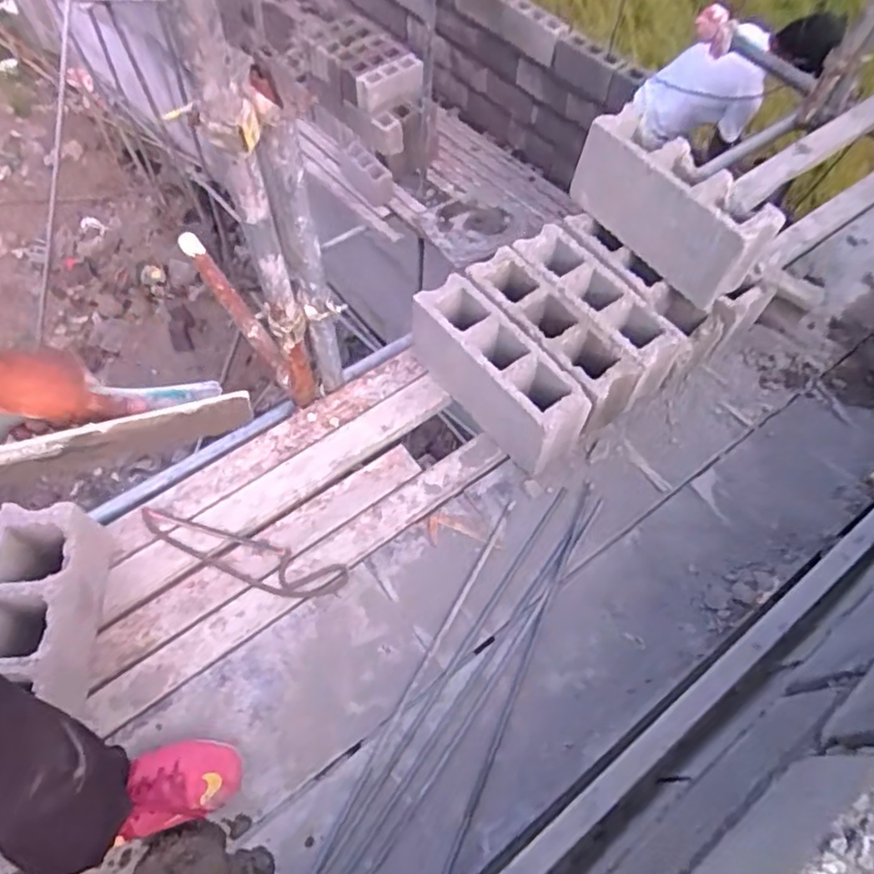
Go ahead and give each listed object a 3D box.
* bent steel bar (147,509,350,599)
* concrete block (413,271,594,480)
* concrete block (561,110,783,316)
[{"bbox_3d":[-0.368,0.223,1.192,0.405,0.012,0.082,17,60,6],"label":"bent steel bar"},{"bbox_3d":[0.120,-0.124,1.308,0.128,0.196,0.416,-35,68,-22],"label":"concrete block"},{"bbox_3d":[0.466,-0.472,1.296,0.128,0.206,0.411,-38,69,-20],"label":"concrete block"}]

